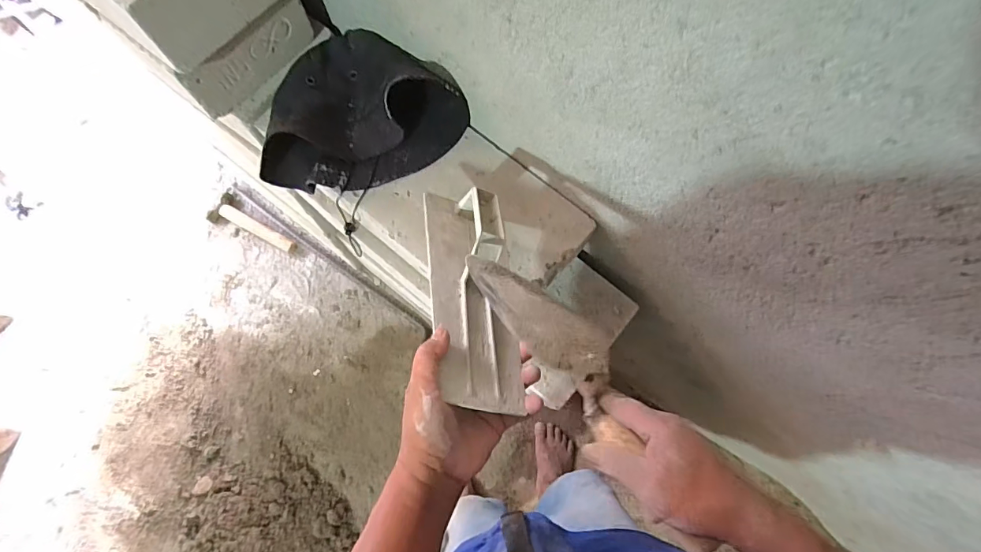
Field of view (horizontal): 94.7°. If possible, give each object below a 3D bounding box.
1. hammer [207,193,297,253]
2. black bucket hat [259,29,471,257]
[{"bbox_3d":[-0.686,-0.151,1.317,0.277,0.039,0.095,25,76,6],"label":"hammer"},{"bbox_3d":[-0.189,-0.205,0.621,0.236,0.079,0.248,32,77,8],"label":"black bucket hat"}]

